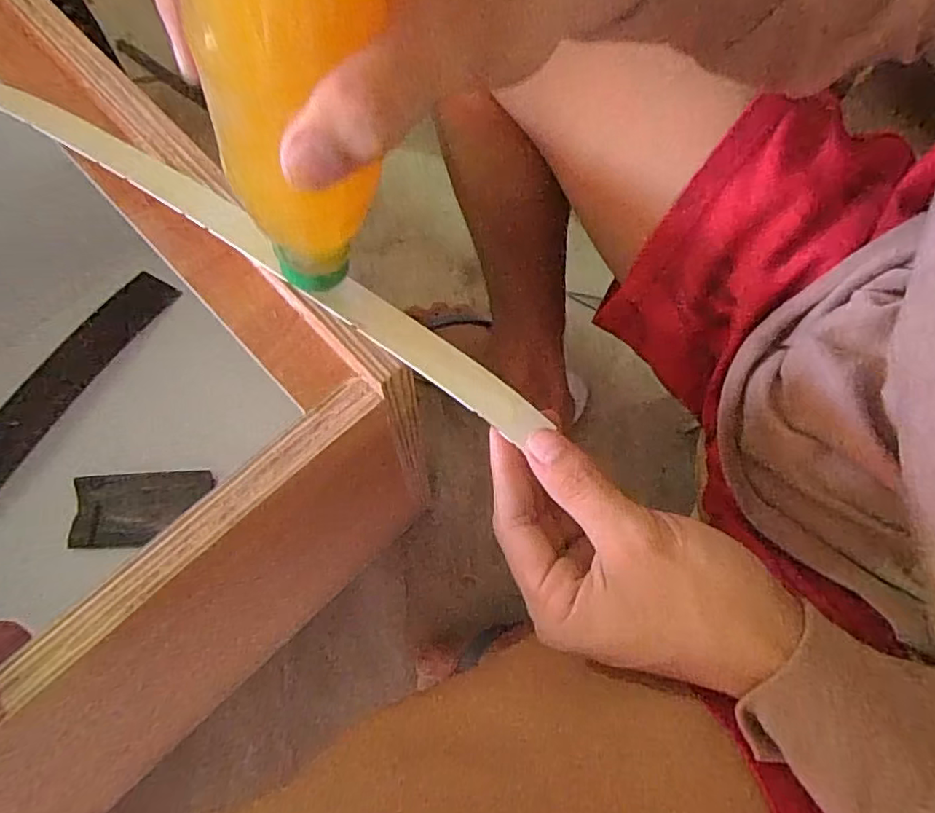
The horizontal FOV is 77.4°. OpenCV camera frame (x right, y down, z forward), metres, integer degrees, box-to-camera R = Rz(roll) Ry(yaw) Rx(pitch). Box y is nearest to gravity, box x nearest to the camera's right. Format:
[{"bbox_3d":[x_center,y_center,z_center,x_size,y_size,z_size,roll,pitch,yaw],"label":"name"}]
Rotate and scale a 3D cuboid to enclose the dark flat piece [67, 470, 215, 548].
[{"bbox_3d":[-0.342,0.107,0.611,0.134,0.007,0.075,-3,70,-3],"label":"dark flat piece"}]

